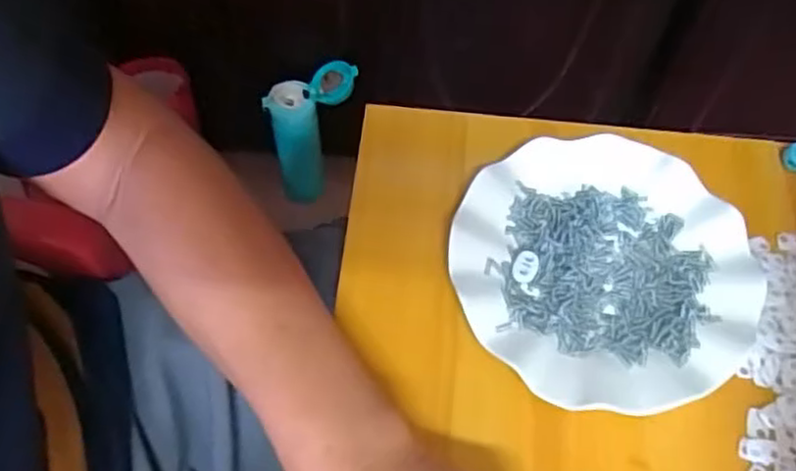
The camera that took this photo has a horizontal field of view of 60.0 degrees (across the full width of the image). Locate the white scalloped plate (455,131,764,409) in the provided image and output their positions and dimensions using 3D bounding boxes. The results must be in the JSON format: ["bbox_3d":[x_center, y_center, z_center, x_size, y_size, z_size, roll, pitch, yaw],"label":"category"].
[{"bbox_3d":[0.126,0.021,0.434,0.180,0.028,0.178,1,60,-2],"label":"white scalloped plate"}]

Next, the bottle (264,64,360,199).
[{"bbox_3d":[-0.117,-0.138,0.965,0.122,0.213,0.082,-5,60,-5],"label":"bottle"}]

